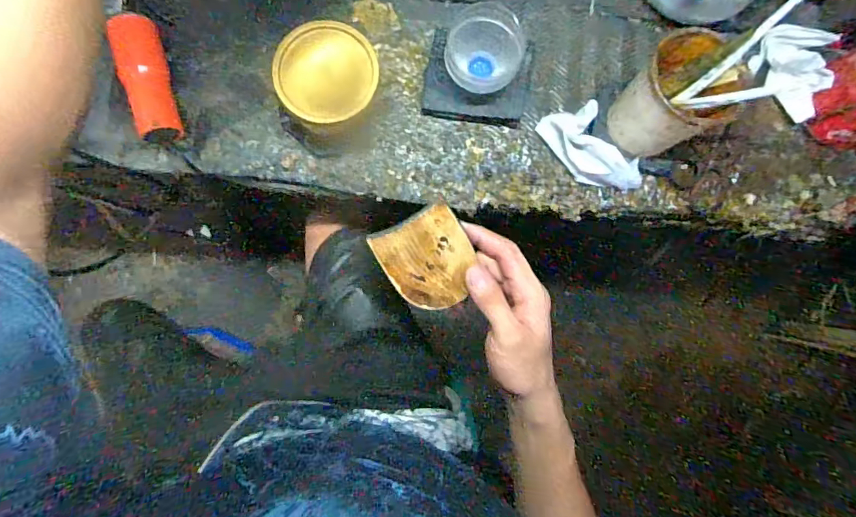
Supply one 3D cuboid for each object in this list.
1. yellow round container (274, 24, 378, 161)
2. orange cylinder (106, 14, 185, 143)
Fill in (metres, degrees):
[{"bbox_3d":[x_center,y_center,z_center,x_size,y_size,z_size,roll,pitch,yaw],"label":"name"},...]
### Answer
[{"bbox_3d":[-0.099,-0.166,0.464,0.095,0.090,0.099,0,86,-4],"label":"yellow round container"},{"bbox_3d":[-0.290,-0.180,0.473,0.052,0.043,0.123,-12,87,-5],"label":"orange cylinder"}]

